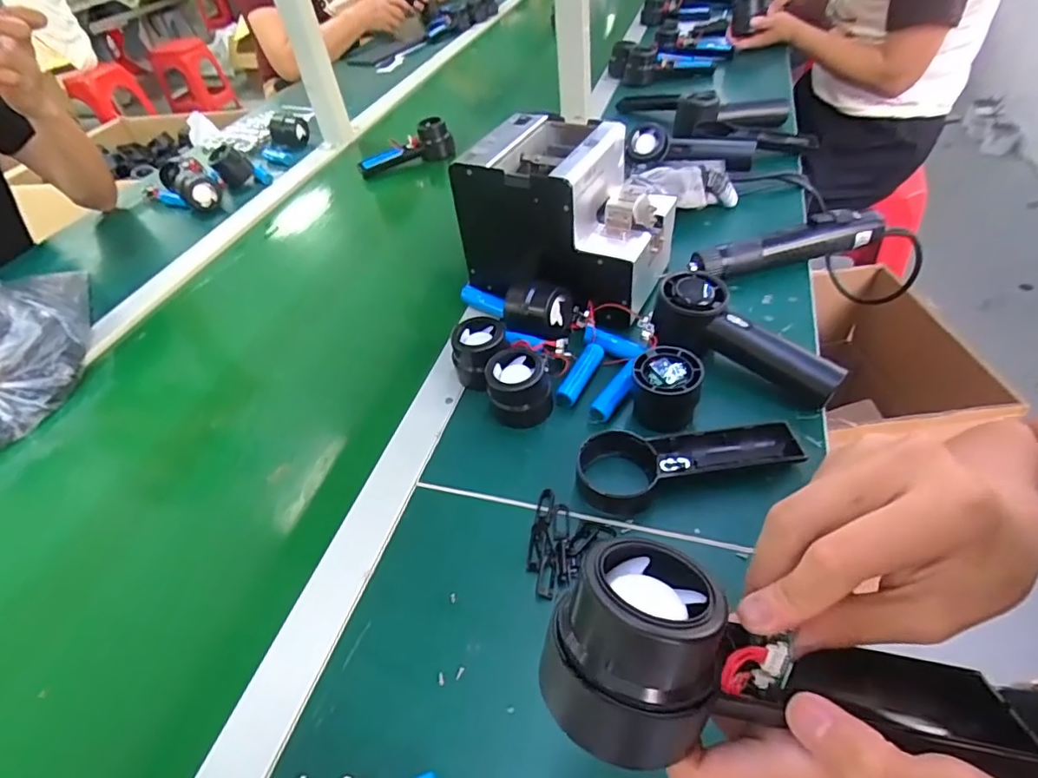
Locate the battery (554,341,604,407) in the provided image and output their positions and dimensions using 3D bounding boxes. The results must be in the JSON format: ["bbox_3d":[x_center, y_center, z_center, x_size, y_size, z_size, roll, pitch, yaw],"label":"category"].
[{"bbox_3d":[0.054,-0.013,0.482,0.017,0.013,0.073,19,51,24],"label":"battery"}]

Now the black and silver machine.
[{"bbox_3d":[0.050,-0.173,0.537,0.181,0.140,0.127,19,51,24],"label":"black and silver machine"}]

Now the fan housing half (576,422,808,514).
[{"bbox_3d":[0.123,0.049,0.407,0.161,0.022,0.056,-12,45,-4],"label":"fan housing half"}]

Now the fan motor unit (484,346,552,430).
[{"bbox_3d":[0.000,-0.002,0.460,0.050,0.048,0.048,-4,45,4],"label":"fan motor unit"}]

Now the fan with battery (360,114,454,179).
[{"bbox_3d":[-0.180,-0.382,0.868,0.151,0.057,0.055,-18,46,-10],"label":"fan with battery"}]

